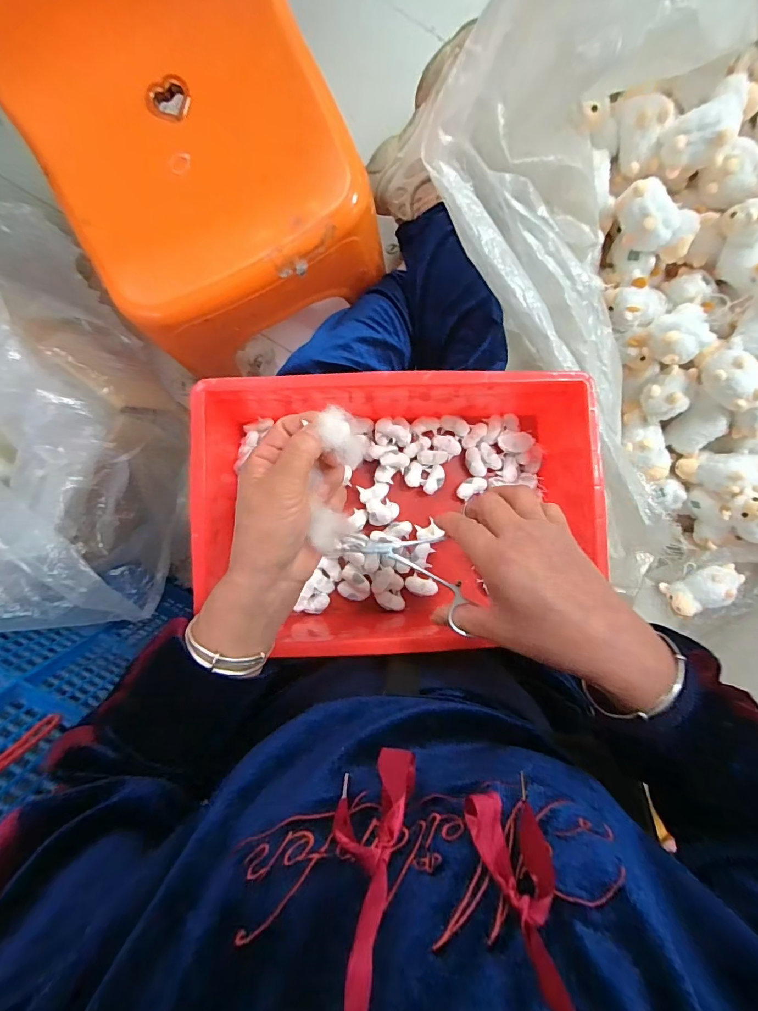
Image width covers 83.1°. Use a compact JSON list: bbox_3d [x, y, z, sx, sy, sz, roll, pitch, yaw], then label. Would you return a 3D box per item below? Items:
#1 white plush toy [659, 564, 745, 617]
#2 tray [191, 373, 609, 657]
[{"bbox_3d":[0.563,0.141,0.741,0.119,0.061,0.058,-36,95,3],"label":"white plush toy"},{"bbox_3d":[0.021,0.007,0.426,0.361,0.114,0.254,-3,96,0],"label":"tray"}]

